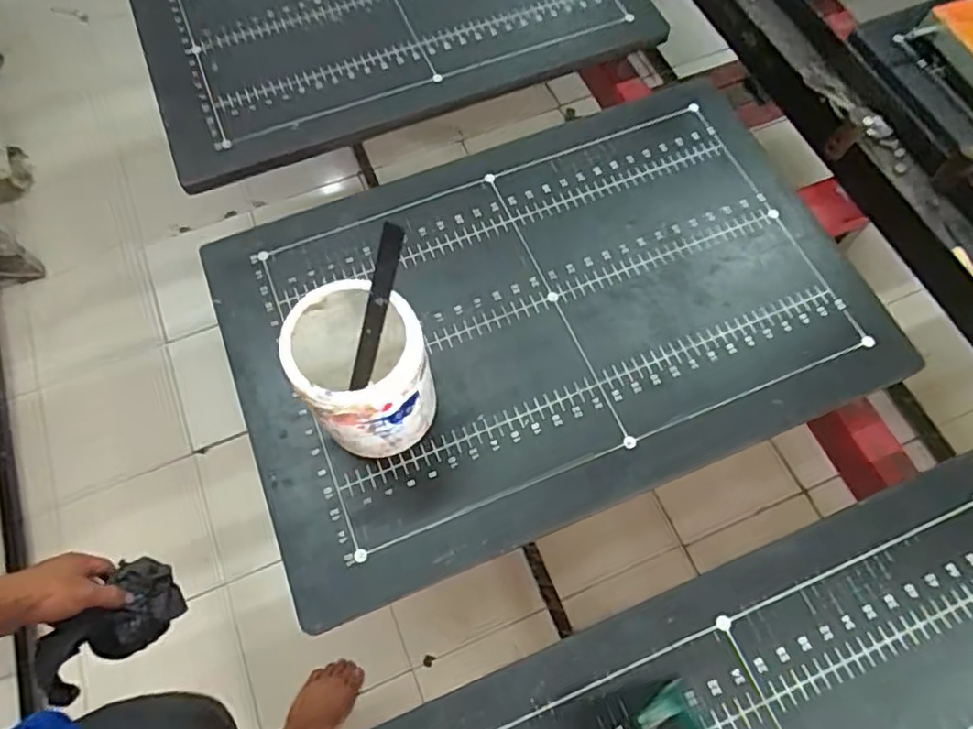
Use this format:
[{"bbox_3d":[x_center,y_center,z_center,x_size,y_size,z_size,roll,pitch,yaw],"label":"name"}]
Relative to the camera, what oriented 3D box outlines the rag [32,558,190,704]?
[{"bbox_3d":[-0.395,0.277,0.662,0.149,0.061,0.072,-39,72,-18],"label":"rag"}]

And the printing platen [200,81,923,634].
[{"bbox_3d":[0.058,-0.056,0.610,0.588,0.030,0.385,-20,68,-9],"label":"printing platen"}]

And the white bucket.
[{"bbox_3d":[-0.095,0.010,0.503,0.095,0.145,0.099,0,67,-1],"label":"white bucket"}]

